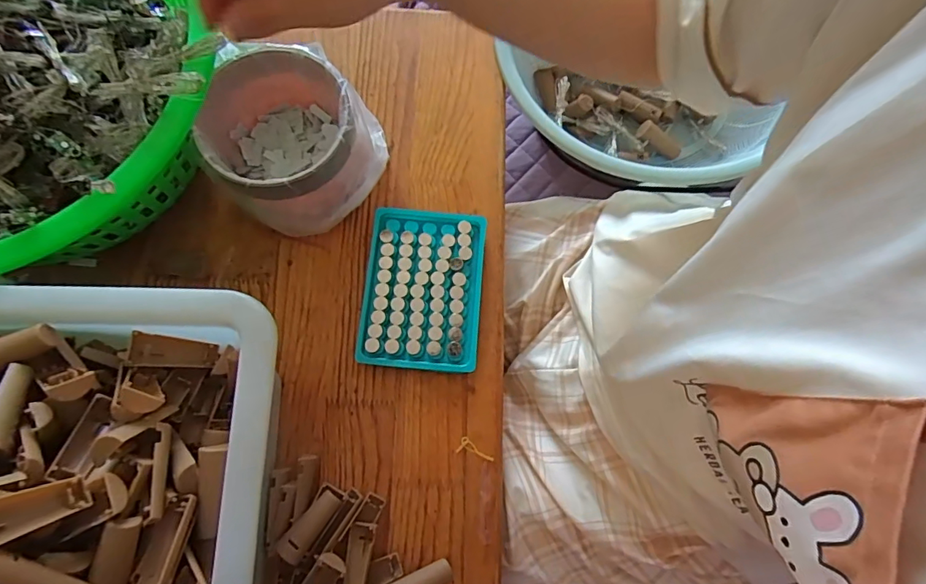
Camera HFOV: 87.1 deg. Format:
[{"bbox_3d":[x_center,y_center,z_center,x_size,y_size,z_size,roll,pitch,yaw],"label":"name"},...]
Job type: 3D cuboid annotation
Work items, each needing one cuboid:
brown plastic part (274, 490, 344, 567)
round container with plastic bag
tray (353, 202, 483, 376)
[{"bbox_3d":[-0.108,0.165,0.345,0.020,0.007,0.050,37,63,9],"label":"brown plastic part"},{"bbox_3d":[-0.140,-0.121,0.400,0.123,0.085,0.117,1,73,-2],"label":"round container with plastic bag"},{"bbox_3d":[-0.034,-0.004,0.407,0.097,0.014,0.134,5,73,-1],"label":"tray"}]

